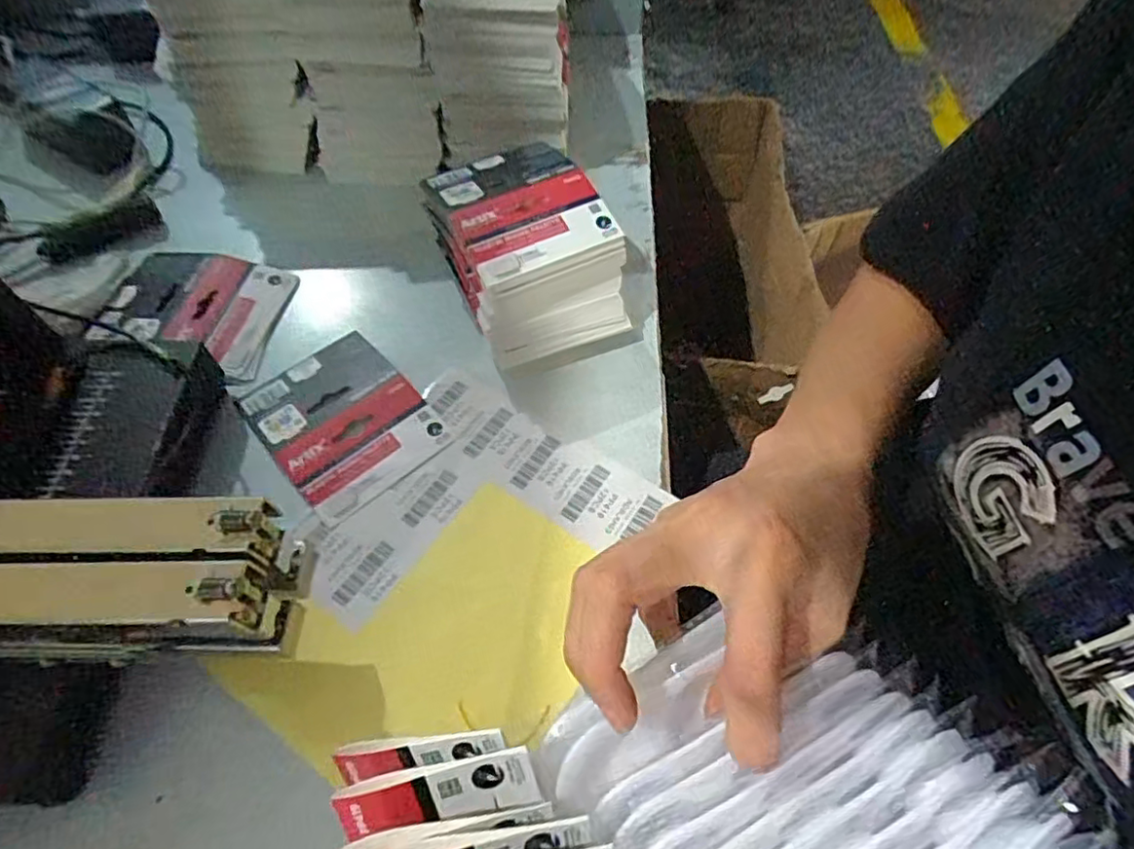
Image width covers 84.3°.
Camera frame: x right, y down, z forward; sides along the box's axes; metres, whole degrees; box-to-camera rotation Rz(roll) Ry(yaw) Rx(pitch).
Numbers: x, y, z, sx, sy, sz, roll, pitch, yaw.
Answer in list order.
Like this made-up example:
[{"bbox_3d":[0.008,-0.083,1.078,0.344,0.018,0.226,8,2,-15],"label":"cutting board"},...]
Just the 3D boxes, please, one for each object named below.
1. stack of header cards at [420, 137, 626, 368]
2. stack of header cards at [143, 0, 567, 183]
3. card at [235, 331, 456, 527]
[{"bbox_3d":[-0.034,-0.122,0.460,0.109,0.093,0.147,-25,61,-16],"label":"stack of header cards"},{"bbox_3d":[-0.165,-0.347,0.561,0.313,0.169,0.209,1,57,-1],"label":"stack of header cards"},{"bbox_3d":[-0.154,-0.005,0.428,0.098,0.007,0.126,-37,65,-21],"label":"card"}]

